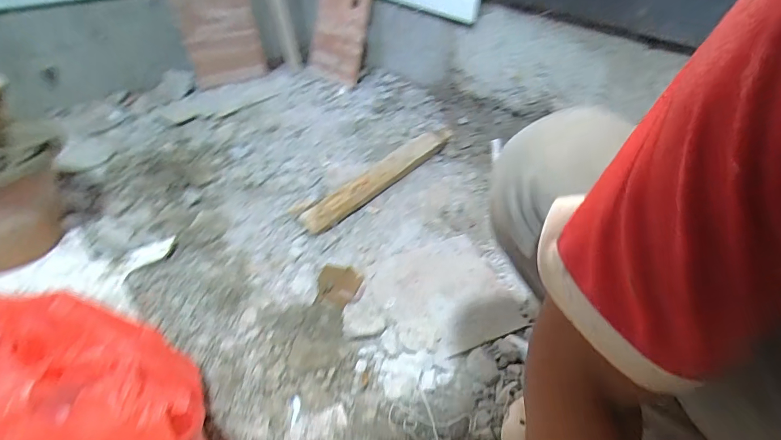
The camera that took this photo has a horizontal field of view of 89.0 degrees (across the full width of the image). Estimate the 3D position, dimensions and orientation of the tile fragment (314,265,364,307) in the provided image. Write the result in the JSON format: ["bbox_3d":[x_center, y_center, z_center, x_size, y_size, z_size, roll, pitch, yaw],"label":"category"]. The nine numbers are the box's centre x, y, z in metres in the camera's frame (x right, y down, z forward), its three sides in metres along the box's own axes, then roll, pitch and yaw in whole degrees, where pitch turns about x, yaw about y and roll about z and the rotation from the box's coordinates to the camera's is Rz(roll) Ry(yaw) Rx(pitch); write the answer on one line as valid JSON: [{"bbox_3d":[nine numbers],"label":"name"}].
[{"bbox_3d":[-0.103,0.127,0.781,0.082,0.010,0.090,11,42,8],"label":"tile fragment"}]

